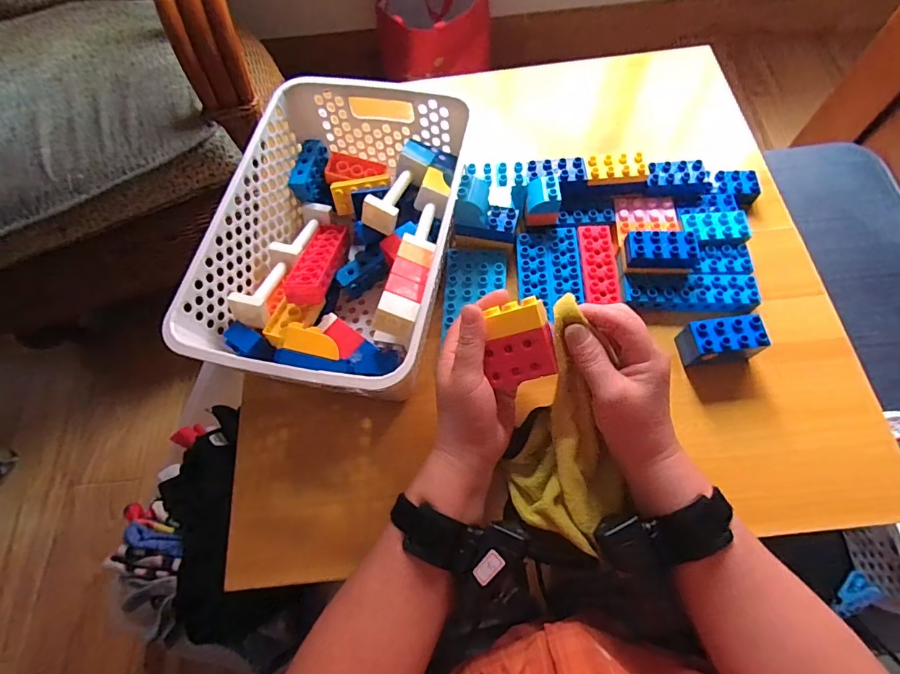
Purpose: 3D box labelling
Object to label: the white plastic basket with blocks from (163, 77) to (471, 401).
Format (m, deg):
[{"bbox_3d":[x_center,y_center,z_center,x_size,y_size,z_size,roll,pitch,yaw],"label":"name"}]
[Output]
[{"bbox_3d":[-0.100,-0.091,0.450,0.201,0.116,0.303,7,67,6],"label":"white plastic basket with blocks"}]

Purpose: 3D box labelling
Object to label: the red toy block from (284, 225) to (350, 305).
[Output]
[{"bbox_3d":[-0.131,-0.074,0.465,0.036,0.023,0.129,1,40,4],"label":"red toy block"}]

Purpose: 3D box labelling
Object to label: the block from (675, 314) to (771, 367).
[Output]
[{"bbox_3d":[0.251,0.004,0.421,0.066,0.035,0.035,-5,67,1],"label":"block"}]

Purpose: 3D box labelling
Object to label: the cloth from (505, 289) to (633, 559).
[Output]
[{"bbox_3d":[0.094,0.067,0.379,0.090,0.050,0.193,-2,96,3],"label":"cloth"}]

